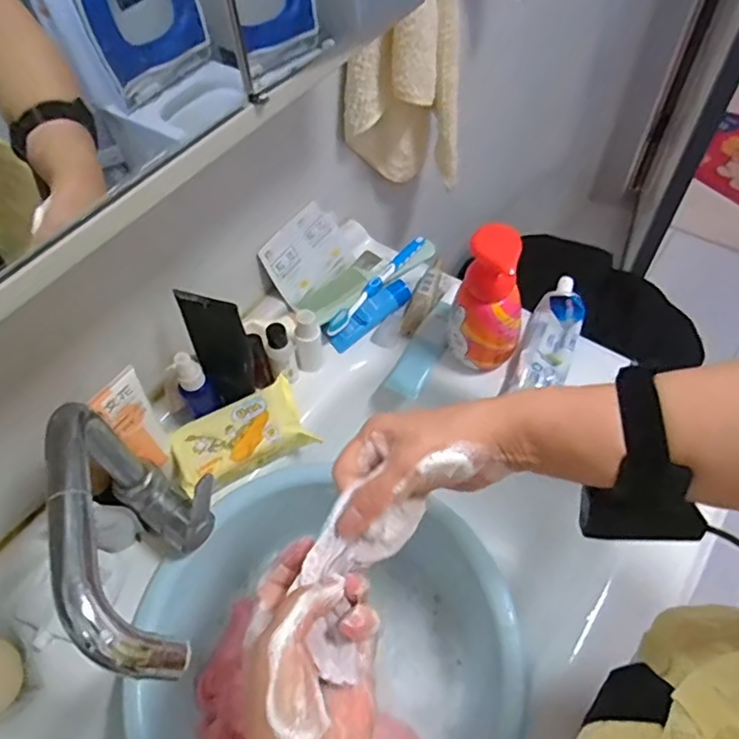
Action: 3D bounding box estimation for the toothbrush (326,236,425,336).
[{"bbox_3d":[0.009,-0.099,0.672,0.018,0.016,0.175,30,62,21],"label":"toothbrush"}]

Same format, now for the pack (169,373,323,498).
[{"bbox_3d":[-0.121,0.064,0.564,0.125,0.033,0.073,-27,59,-15],"label":"pack"}]

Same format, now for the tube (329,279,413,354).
[{"bbox_3d":[0.000,-0.061,0.654,0.105,0.018,0.027,-42,62,-6],"label":"tube"}]

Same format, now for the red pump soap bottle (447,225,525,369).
[{"bbox_3d":[0.113,-0.064,0.563,0.066,0.152,0.045,8,57,9],"label":"red pump soap bottle"}]

